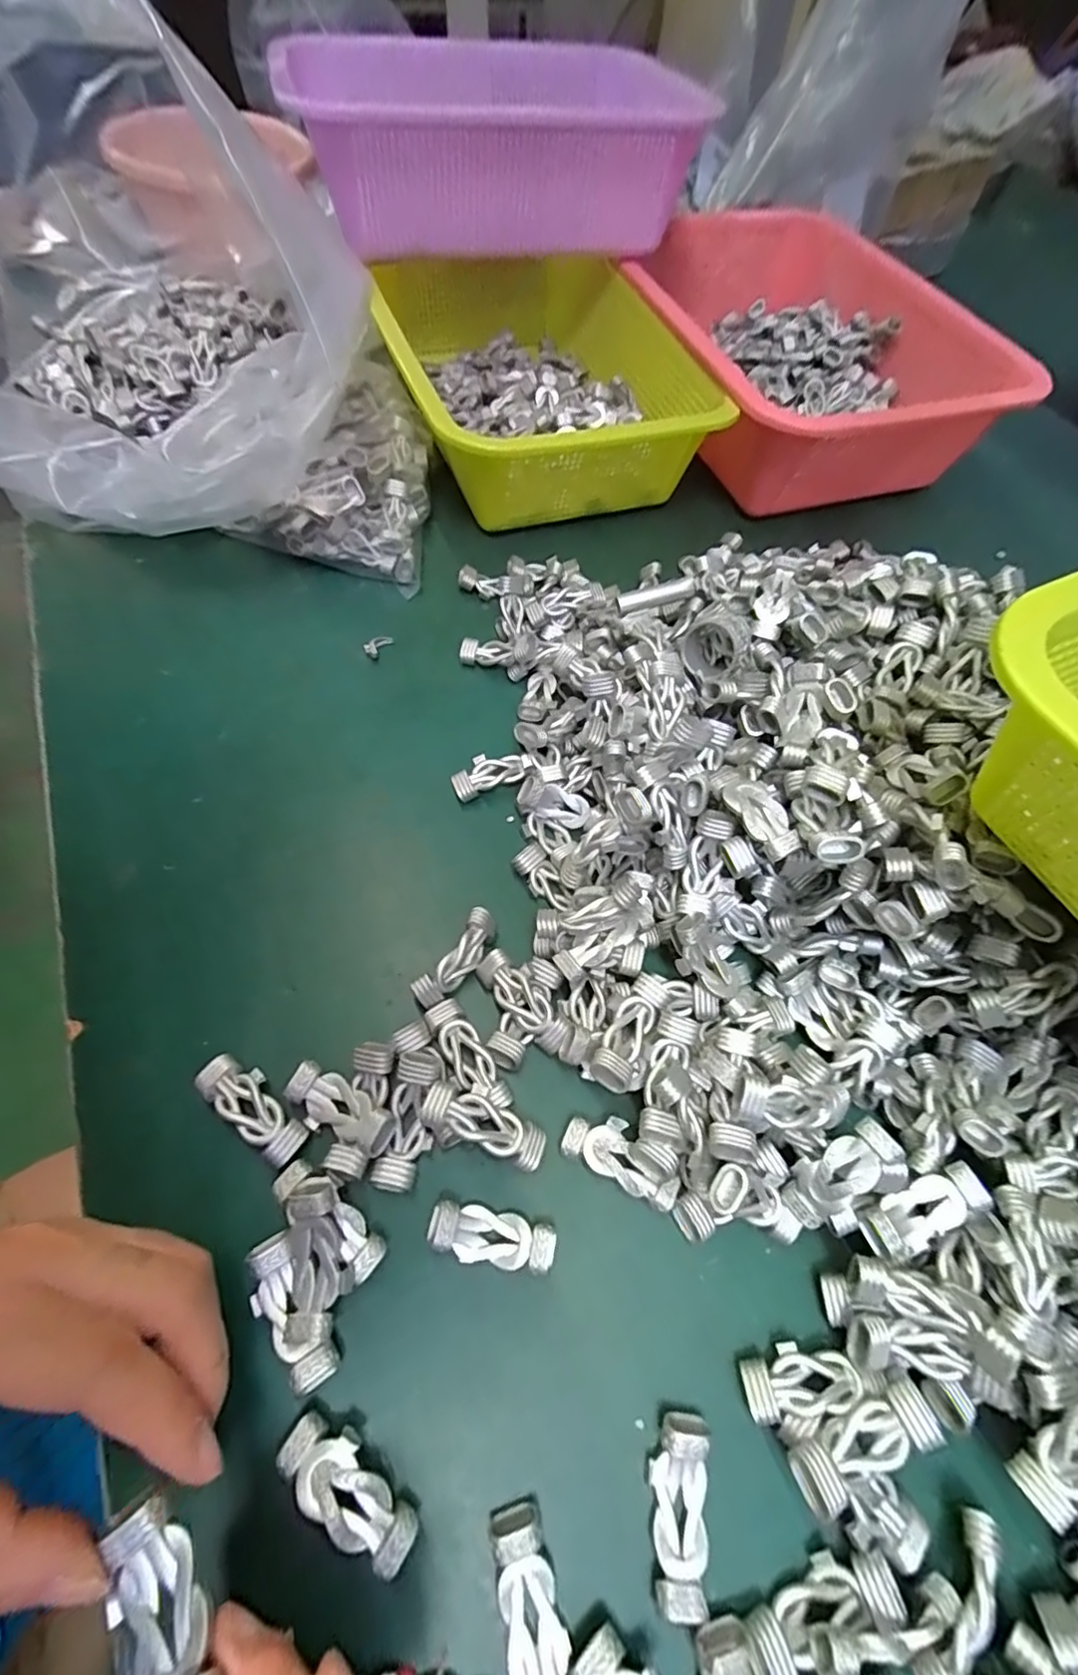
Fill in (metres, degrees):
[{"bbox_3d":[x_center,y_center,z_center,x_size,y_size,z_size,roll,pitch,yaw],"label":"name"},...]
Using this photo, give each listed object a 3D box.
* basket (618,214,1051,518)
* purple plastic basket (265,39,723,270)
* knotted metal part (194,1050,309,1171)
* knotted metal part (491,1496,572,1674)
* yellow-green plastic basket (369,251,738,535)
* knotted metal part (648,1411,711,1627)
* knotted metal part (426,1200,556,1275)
[{"bbox_3d":[0.205,-0.373,0.474,0.220,0.077,0.309,-4,60,-6],"label":"basket"},{"bbox_3d":[-0.038,-0.481,0.430,0.242,0.077,0.213,-12,61,-10],"label":"purple plastic basket"},{"bbox_3d":[-0.103,0.096,0.219,0.045,0.007,0.017,34,64,15],"label":"knotted metal part"},{"bbox_3d":[-0.002,0.210,0.165,0.016,0.010,0.042,-15,62,-12],"label":"knotted metal part"},{"bbox_3d":[-0.002,-0.314,0.425,0.198,0.086,0.257,-14,62,-11],"label":"yellow-green plastic basket"},{"bbox_3d":[0.041,0.195,0.178,0.017,0.010,0.042,3,60,-2],"label":"knotted metal part"},{"bbox_3d":[-0.016,0.136,0.207,0.041,0.011,0.016,10,60,2],"label":"knotted metal part"}]

